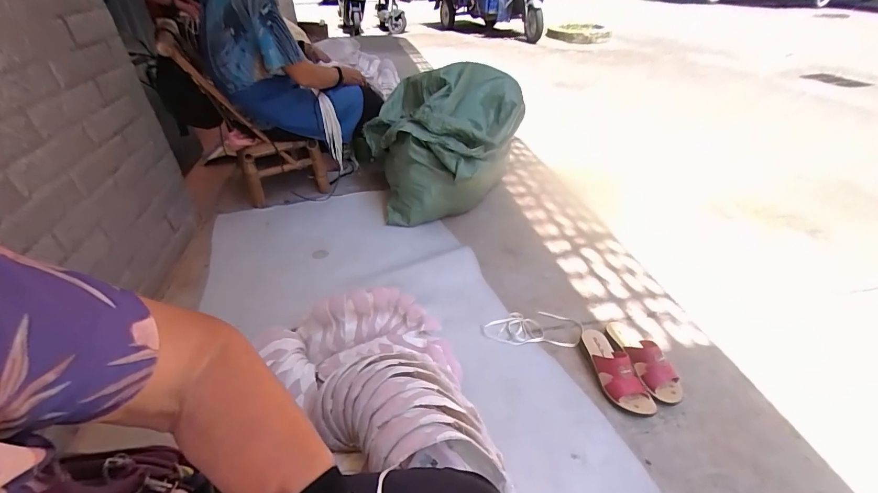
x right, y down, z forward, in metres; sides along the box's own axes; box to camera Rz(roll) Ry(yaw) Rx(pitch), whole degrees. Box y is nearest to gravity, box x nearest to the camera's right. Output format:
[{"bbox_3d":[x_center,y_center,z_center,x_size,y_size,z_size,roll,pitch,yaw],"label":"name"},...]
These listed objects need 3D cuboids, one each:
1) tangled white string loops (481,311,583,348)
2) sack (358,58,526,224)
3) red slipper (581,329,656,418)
[{"bbox_3d":[0.249,0.212,1.028,0.268,0.013,0.122,0,37,3],"label":"tangled white string loops"},{"bbox_3d":[-0.014,-0.386,1.440,0.522,0.453,0.497,14,40,20],"label":"sack"},{"bbox_3d":[0.401,0.273,0.892,0.083,0.085,0.227,-9,38,-12],"label":"red slipper"}]

